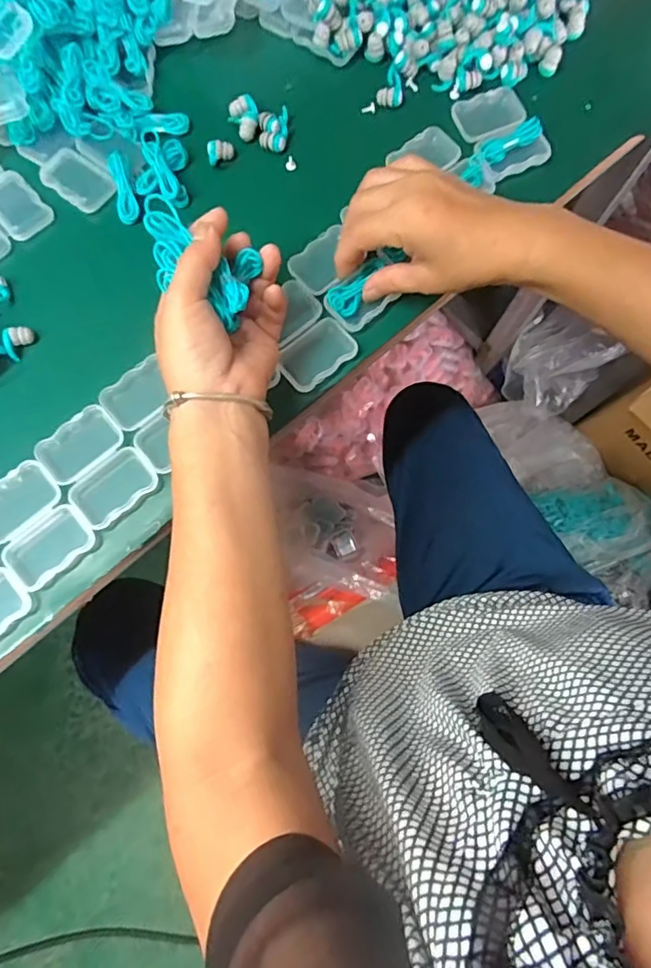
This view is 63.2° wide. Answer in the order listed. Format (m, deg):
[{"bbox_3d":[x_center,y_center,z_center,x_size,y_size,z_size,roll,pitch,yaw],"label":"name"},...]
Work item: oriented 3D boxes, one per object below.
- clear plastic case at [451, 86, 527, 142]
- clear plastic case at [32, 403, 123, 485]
[{"bbox_3d":[0.134,-0.303,0.433,0.057,0.005,0.041,-24,79,-6],"label":"clear plastic case"},{"bbox_3d":[-0.168,-0.027,0.366,0.053,0.012,0.037,-41,81,-9],"label":"clear plastic case"}]

